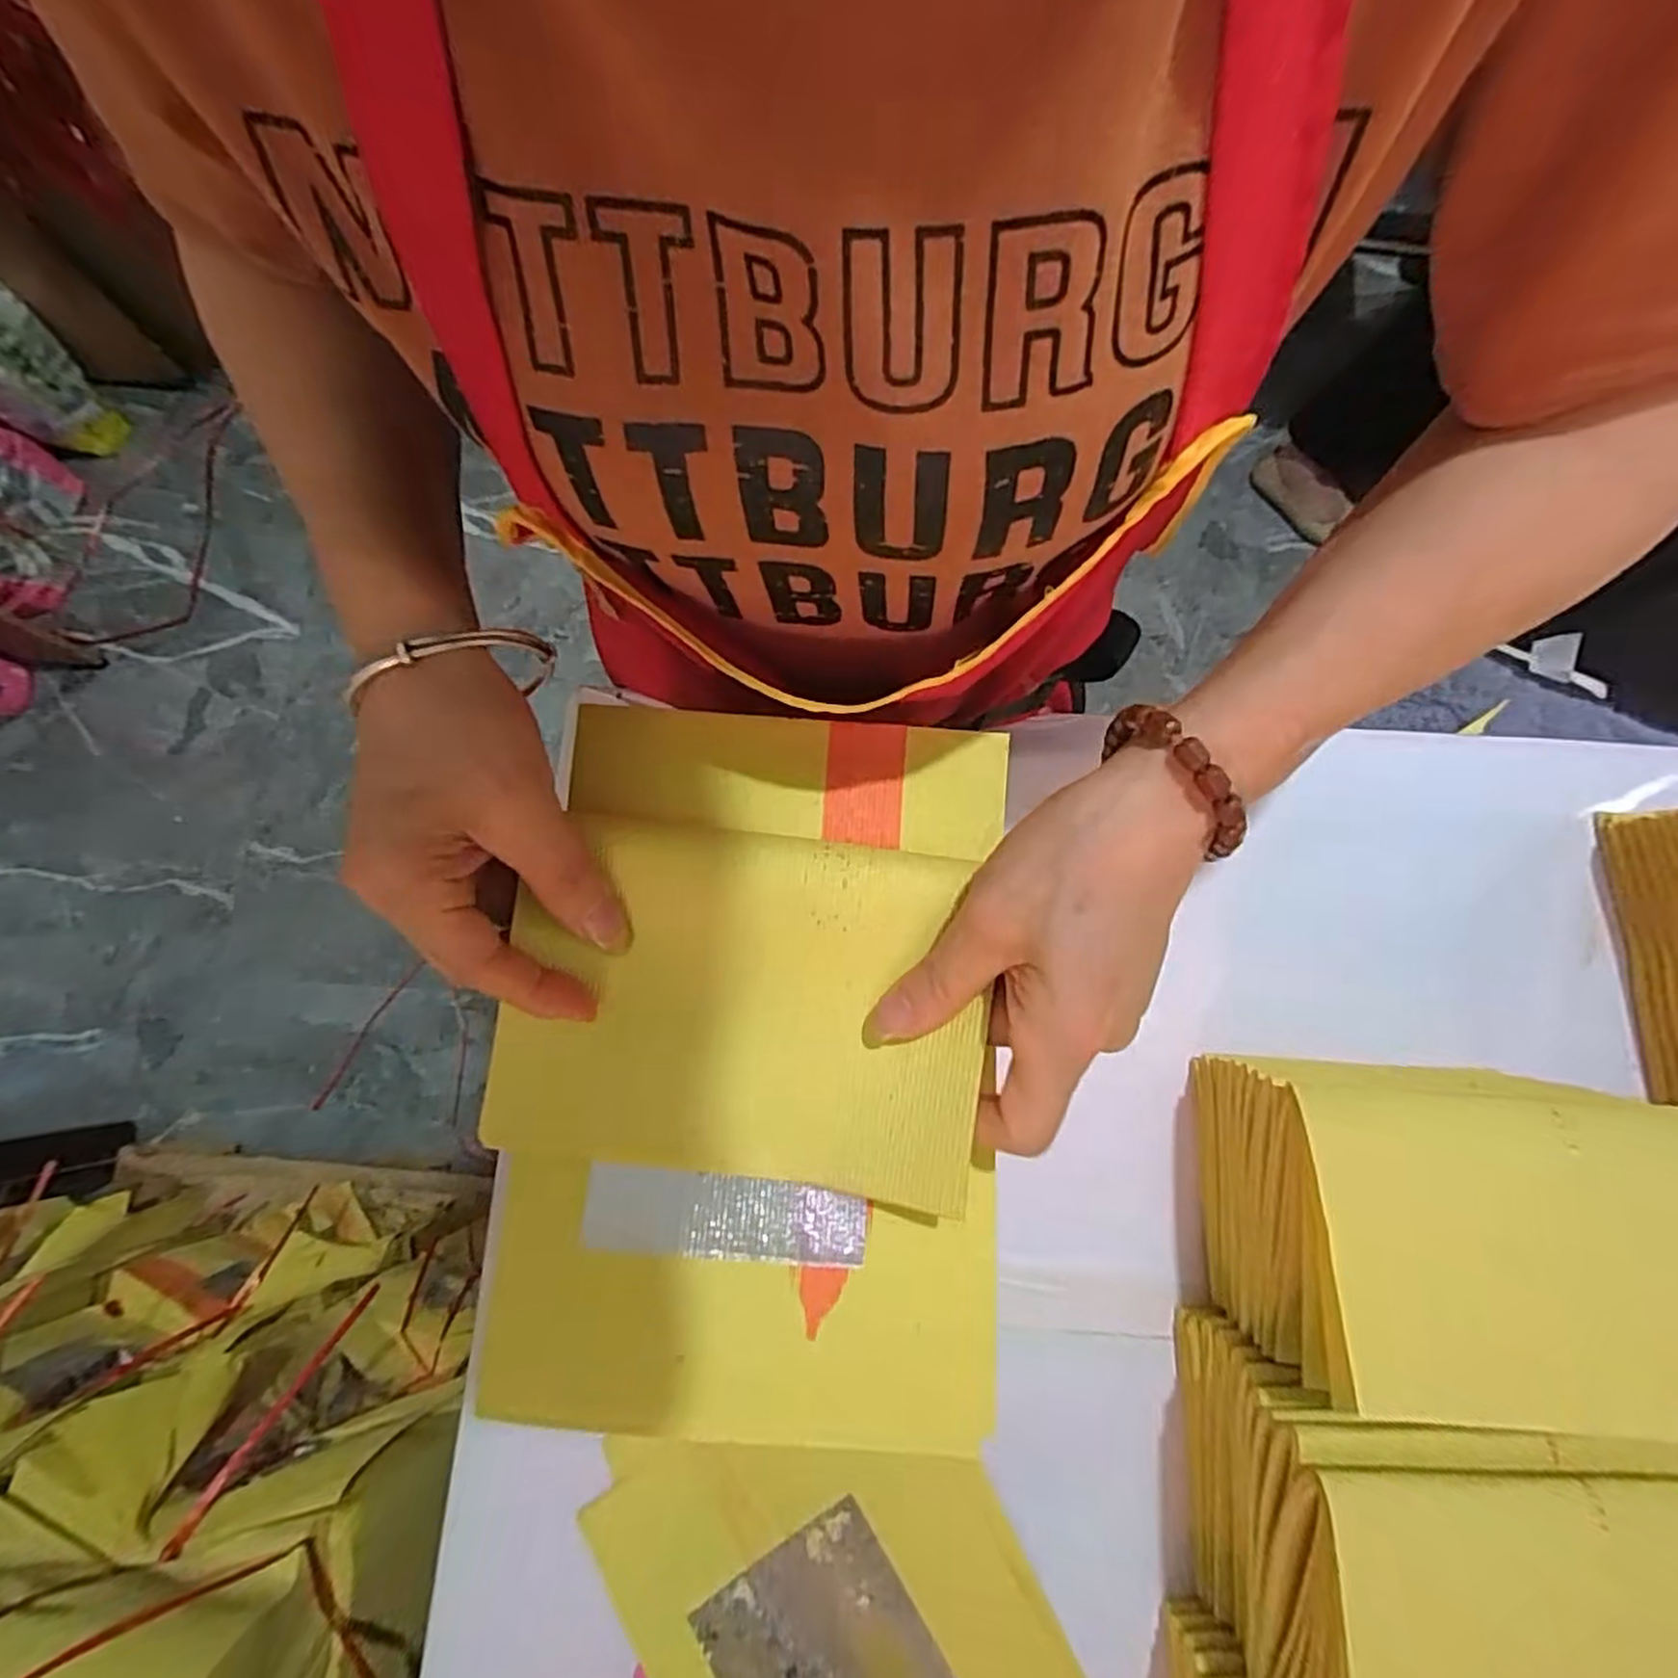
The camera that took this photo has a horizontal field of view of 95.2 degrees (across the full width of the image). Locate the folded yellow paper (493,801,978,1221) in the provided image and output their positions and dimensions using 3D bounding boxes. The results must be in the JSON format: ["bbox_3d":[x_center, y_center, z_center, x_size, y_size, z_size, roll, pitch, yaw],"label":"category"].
[{"bbox_3d":[-0.031,0.053,0.249,0.148,0.016,0.108,7,78,1],"label":"folded yellow paper"}]

